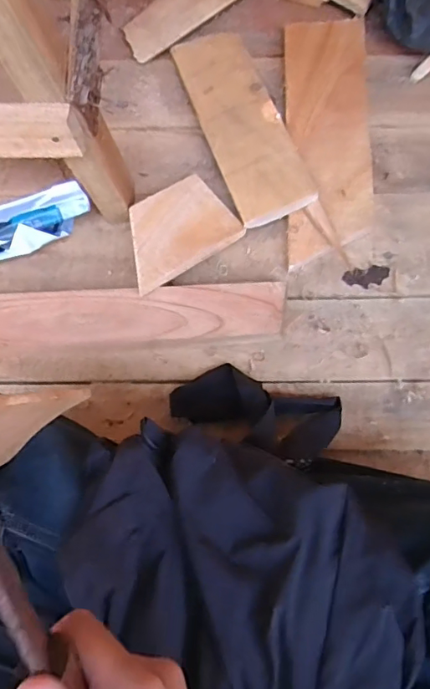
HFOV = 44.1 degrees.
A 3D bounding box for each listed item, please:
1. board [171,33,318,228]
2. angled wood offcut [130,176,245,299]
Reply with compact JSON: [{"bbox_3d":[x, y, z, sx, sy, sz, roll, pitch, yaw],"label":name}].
[{"bbox_3d":[0.030,-0.259,0.612,0.085,0.016,0.252,-21,74,2],"label":"board"},{"bbox_3d":[-0.047,-0.125,0.580,0.134,0.009,0.096,-34,76,-19],"label":"angled wood offcut"}]

